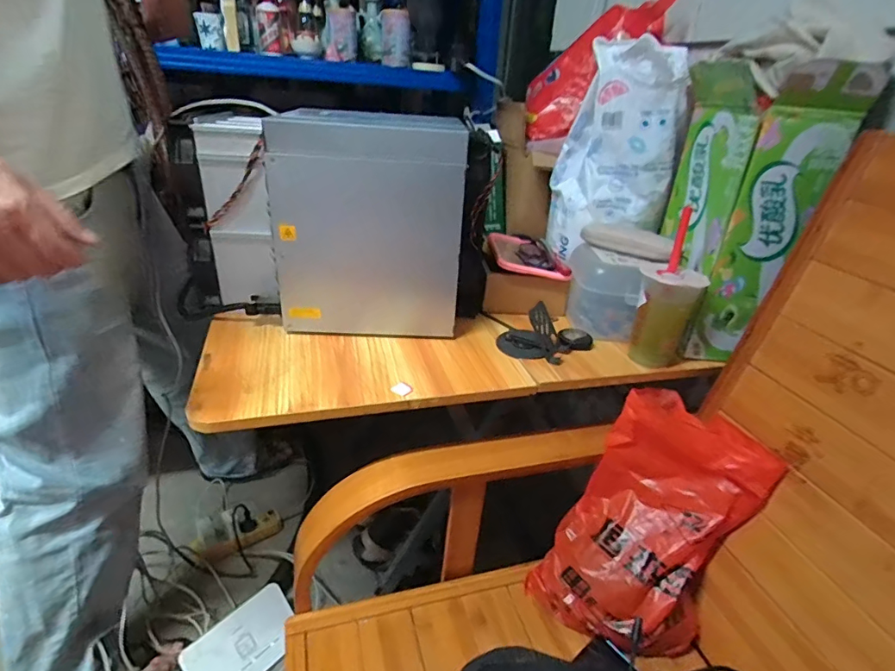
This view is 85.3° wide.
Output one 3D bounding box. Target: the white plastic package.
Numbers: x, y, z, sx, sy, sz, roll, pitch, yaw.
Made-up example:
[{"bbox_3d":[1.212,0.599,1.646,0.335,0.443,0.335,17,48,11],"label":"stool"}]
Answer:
[{"bbox_3d":[0.290,-0.313,0.834,0.149,0.320,0.127,-6,29,-19],"label":"white plastic package"}]

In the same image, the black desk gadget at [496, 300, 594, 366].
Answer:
[{"bbox_3d":[0.151,-0.009,0.729,0.115,0.065,0.098,-21,37,-40],"label":"black desk gadget"}]

